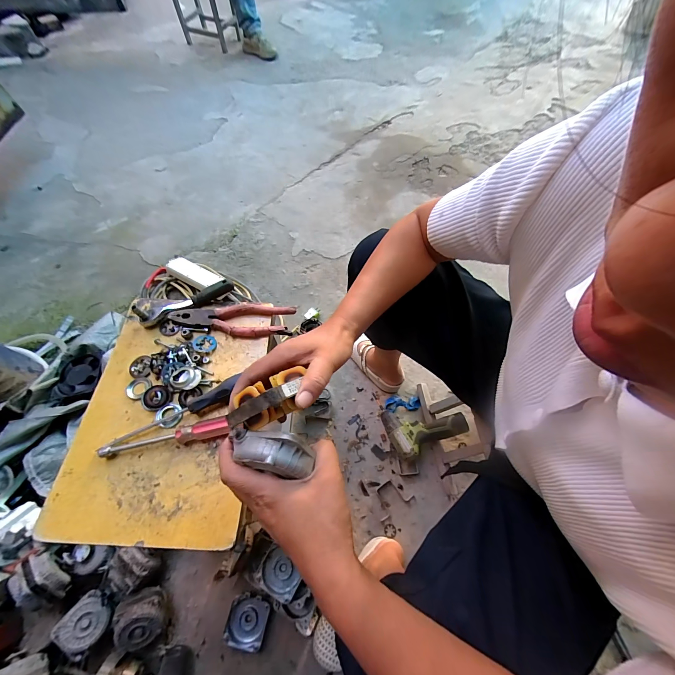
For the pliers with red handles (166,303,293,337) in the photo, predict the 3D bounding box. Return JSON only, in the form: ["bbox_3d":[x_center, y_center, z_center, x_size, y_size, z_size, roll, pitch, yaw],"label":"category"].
[{"bbox_3d":[-0.164,-0.030,0.454,0.191,0.018,0.054,3,63,0],"label":"pliers with red handles"}]

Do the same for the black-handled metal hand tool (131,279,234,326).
[{"bbox_3d":[-0.242,-0.062,0.464,0.146,0.031,0.024,-25,66,-13],"label":"black-handled metal hand tool"}]

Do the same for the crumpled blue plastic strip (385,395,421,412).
[{"bbox_3d":[0.189,0.190,0.846,0.100,0.012,0.047,-3,63,-3],"label":"crumpled blue plastic strip"}]

